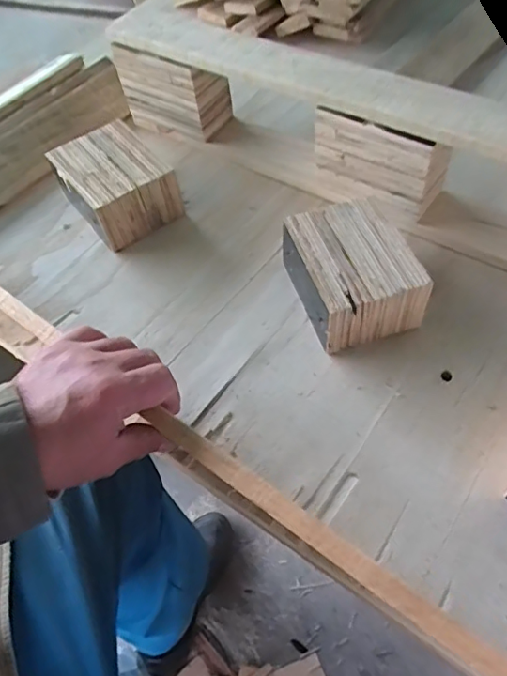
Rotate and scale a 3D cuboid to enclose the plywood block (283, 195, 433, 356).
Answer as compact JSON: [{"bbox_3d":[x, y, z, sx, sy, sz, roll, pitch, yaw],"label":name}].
[{"bbox_3d":[0.089,-0.060,0.491,0.094,0.065,0.124,-14,52,-5],"label":"plywood block"}]

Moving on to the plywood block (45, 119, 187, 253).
[{"bbox_3d":[-0.155,-0.174,0.596,0.098,0.062,0.139,-32,56,-18],"label":"plywood block"}]

